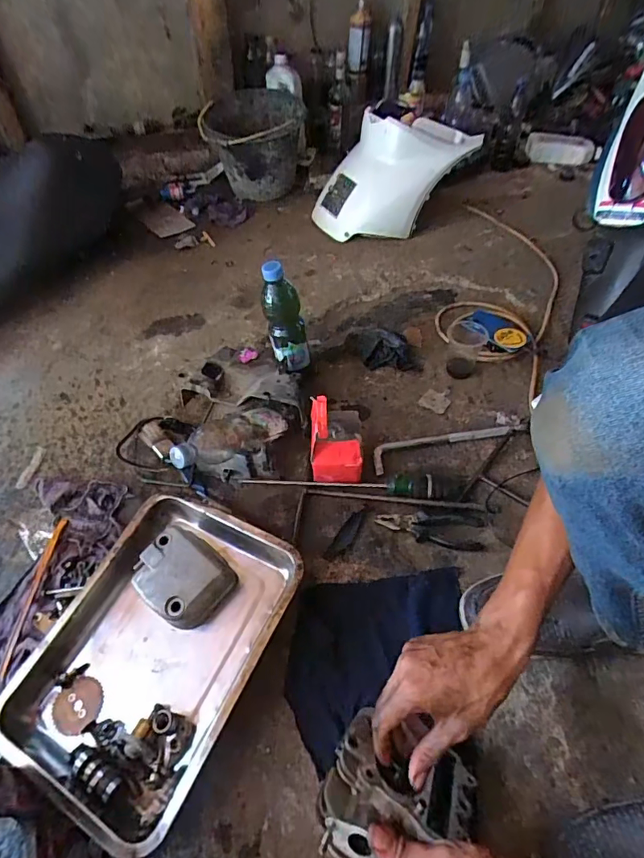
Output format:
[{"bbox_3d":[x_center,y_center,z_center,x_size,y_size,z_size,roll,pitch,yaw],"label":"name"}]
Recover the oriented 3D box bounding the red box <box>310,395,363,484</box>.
[{"bbox_3d":[0.020,0.025,0.711,0.078,0.149,0.071,-2,50,-2],"label":"red box"}]

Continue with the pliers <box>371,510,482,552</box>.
[{"bbox_3d":[0.158,0.148,0.680,0.152,0.010,0.054,6,50,5],"label":"pliers"}]

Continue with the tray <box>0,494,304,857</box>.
[{"bbox_3d":[-0.209,0.265,0.581,0.259,0.069,0.345,22,56,18],"label":"tray"}]

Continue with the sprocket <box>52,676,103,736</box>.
[{"bbox_3d":[-0.307,0.346,0.578,0.065,0.004,0.057,-34,57,-11],"label":"sprocket"}]

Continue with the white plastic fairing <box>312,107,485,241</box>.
[{"bbox_3d":[0.171,-0.615,1.149,0.394,0.236,0.130,4,50,3],"label":"white plastic fairing"}]

